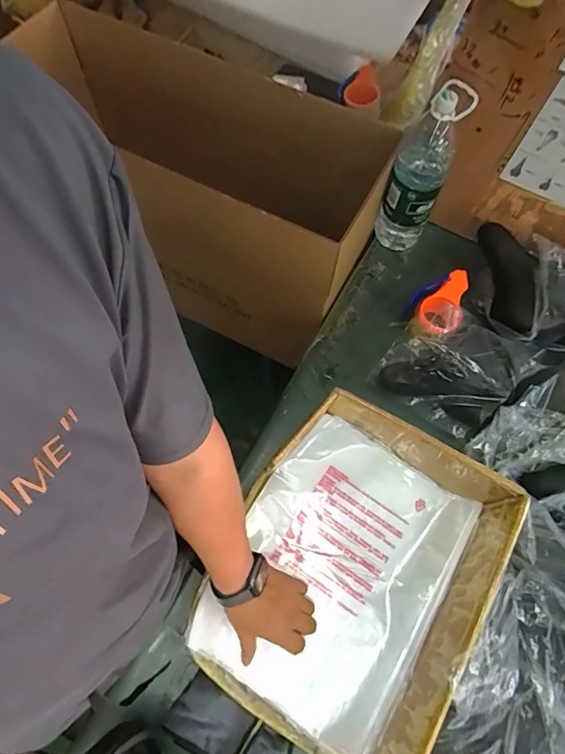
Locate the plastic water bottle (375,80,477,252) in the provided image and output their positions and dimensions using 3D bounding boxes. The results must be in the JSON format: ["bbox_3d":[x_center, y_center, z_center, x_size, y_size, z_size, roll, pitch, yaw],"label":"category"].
[{"bbox_3d":[0.258,-0.381,0.866,0.101,0.319,0.090,17,68,5],"label":"plastic water bottle"}]

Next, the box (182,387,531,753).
[{"bbox_3d":[0.083,0.264,0.612,0.305,0.164,0.408,32,70,11],"label":"box"}]

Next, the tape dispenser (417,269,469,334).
[{"bbox_3d":[0.316,-0.138,0.882,0.079,0.056,0.168,31,70,11],"label":"tape dispenser"}]

